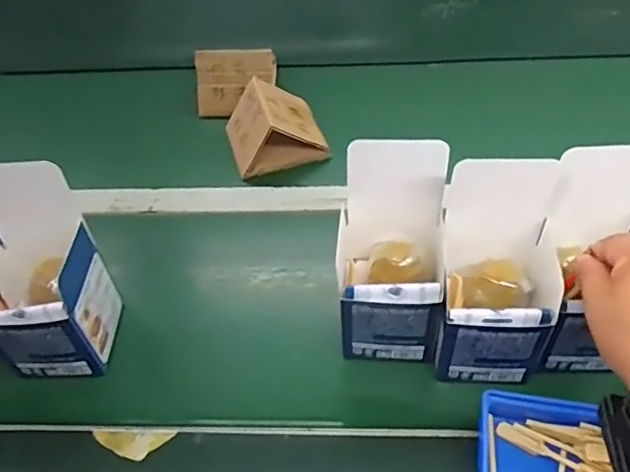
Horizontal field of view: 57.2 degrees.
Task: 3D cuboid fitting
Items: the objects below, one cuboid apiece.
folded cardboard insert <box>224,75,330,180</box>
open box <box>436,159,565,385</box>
[{"bbox_3d":[-0.051,-0.138,0.711,0.106,0.079,0.099,-15,48,-9],"label":"folded cardboard insert"},{"bbox_3d":[0.149,0.035,0.469,0.097,0.165,0.102,8,48,12],"label":"open box"}]

